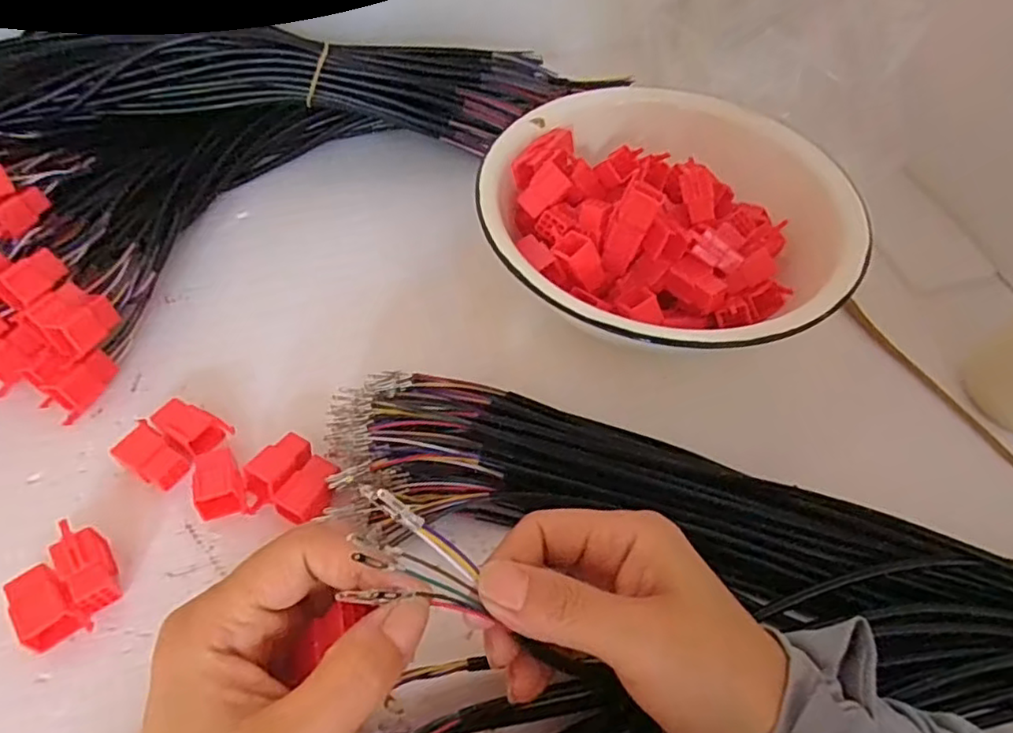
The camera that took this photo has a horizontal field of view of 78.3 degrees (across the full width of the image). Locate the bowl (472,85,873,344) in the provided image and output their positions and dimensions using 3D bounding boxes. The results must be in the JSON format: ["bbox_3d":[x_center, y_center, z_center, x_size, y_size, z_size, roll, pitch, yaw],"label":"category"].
[{"bbox_3d":[0.092,-0.078,0.378,0.212,0.073,0.214,1,52,-1],"label":"bowl"}]

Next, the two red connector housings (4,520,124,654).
[{"bbox_3d":[-0.189,0.095,0.266,0.036,0.021,0.041,-26,58,-21],"label":"two red connector housings"}]

